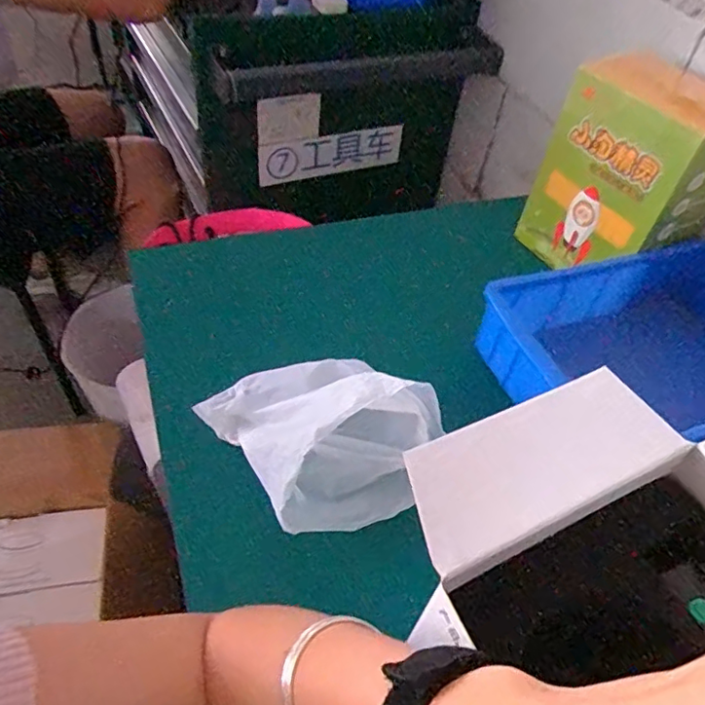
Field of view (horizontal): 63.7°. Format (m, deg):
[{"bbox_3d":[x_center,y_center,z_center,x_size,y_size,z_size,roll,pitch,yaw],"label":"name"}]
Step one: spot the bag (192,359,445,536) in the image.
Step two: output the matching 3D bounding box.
[{"bbox_3d":[-0.023,0.050,0.441,0.133,0.090,0.161,-24,55,-26],"label":"bag"}]

